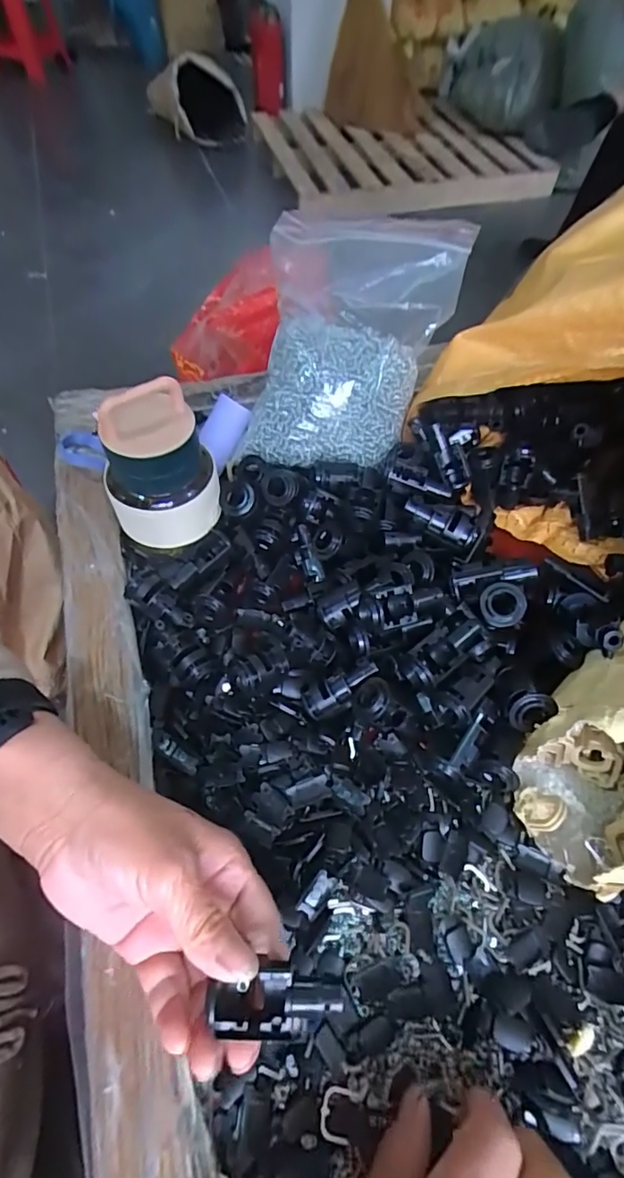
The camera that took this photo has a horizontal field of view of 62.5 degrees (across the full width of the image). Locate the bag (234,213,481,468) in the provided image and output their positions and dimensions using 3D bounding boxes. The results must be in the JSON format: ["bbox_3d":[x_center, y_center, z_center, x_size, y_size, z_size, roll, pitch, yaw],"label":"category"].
[{"bbox_3d":[0.032,-0.189,0.394,0.142,0.202,0.068,13,16,-7],"label":"bag"}]

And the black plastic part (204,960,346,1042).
[{"bbox_3d":[-0.012,0.167,0.207,0.051,0.016,0.023,-13,57,10],"label":"black plastic part"}]

